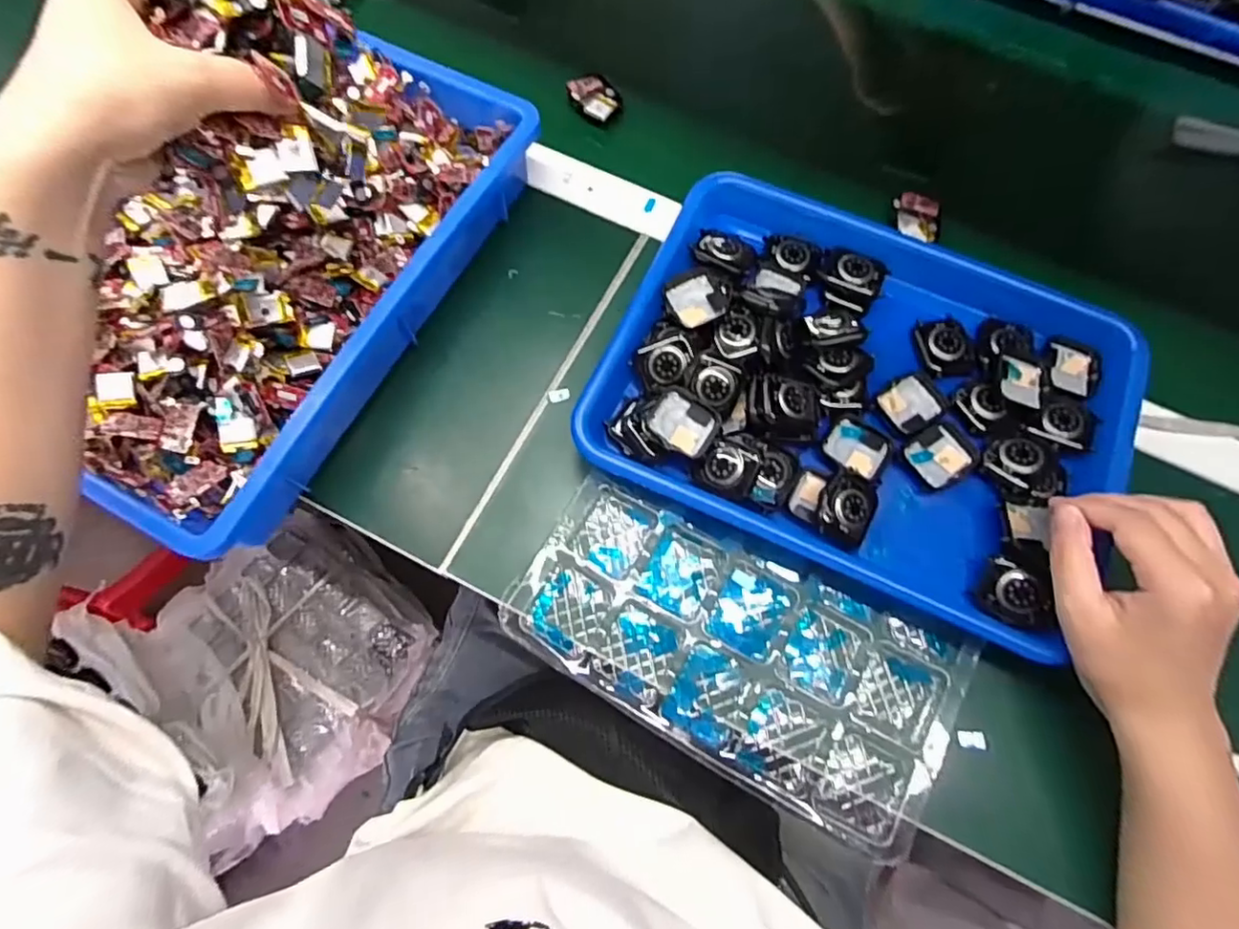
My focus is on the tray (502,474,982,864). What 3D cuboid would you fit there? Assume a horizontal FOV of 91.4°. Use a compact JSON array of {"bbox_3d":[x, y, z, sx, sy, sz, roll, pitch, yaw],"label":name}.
[{"bbox_3d":[0.070,0.107,0.371,0.259,0.018,0.132,27,73,10],"label":"tray"}]

